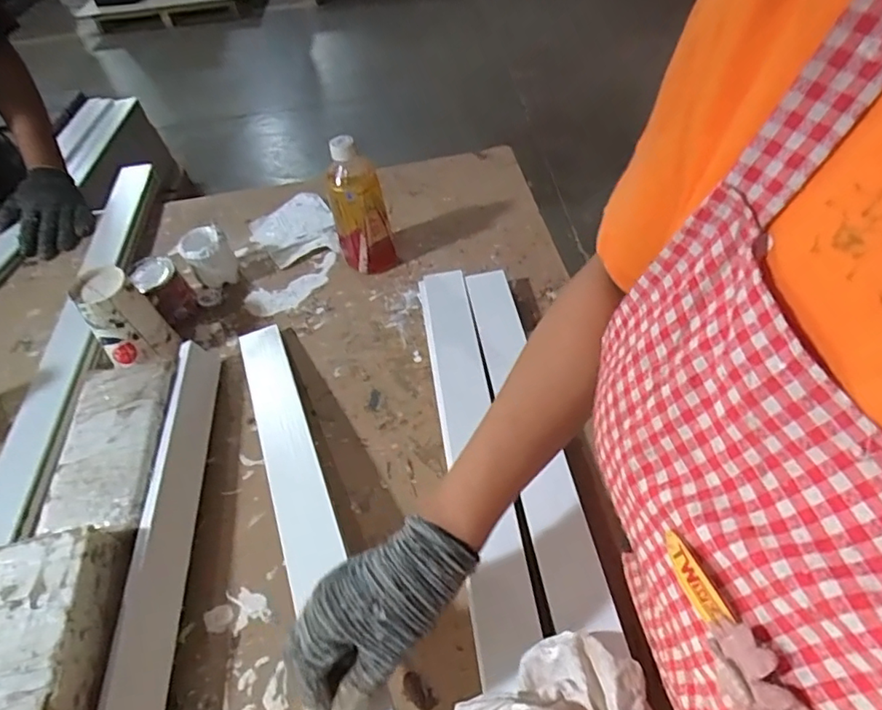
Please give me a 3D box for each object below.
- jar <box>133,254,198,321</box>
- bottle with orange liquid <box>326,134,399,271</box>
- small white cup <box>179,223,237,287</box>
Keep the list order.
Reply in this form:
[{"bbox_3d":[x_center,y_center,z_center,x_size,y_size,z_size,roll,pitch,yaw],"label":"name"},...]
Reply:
[{"bbox_3d":[-0.363,-0.083,0.752,0.058,0.078,0.061,-36,54,-23],"label":"jar"},{"bbox_3d":[-0.105,-0.190,0.739,0.075,0.185,0.056,-12,49,-4],"label":"bottle with orange liquid"},{"bbox_3d":[-0.316,-0.131,0.786,0.062,0.079,0.059,-28,52,-17],"label":"small white cup"}]

